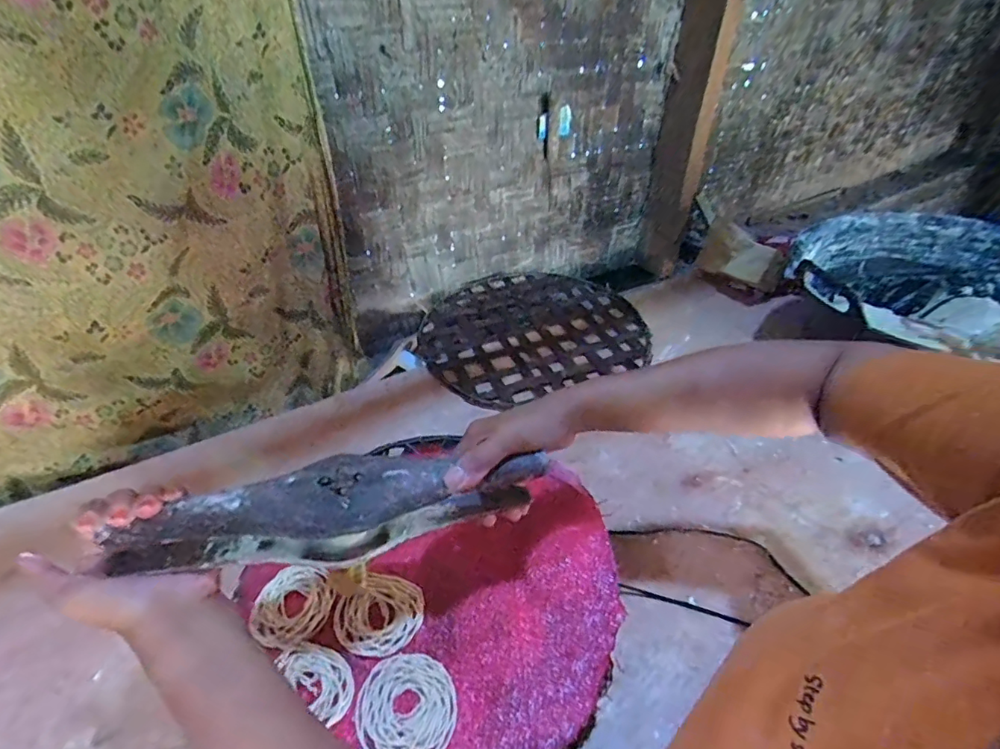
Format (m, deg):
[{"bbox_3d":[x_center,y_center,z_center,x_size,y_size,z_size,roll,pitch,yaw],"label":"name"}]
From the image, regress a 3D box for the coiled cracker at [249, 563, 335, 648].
[{"bbox_3d":[-0.189,0.209,0.463,0.070,0.009,0.068,-2,40,2],"label":"coiled cracker"}]

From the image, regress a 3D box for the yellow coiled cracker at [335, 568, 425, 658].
[{"bbox_3d":[-0.108,0.213,0.450,0.073,0.012,0.069,-2,40,2],"label":"yellow coiled cracker"}]

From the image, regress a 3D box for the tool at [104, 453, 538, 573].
[{"bbox_3d":[-0.112,0.107,0.380,0.300,0.082,0.050,-5,39,-17],"label":"tool"}]

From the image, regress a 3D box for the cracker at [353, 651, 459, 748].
[{"bbox_3d":[-0.074,0.262,0.394,0.080,0.004,0.076,-2,40,2],"label":"cracker"}]

